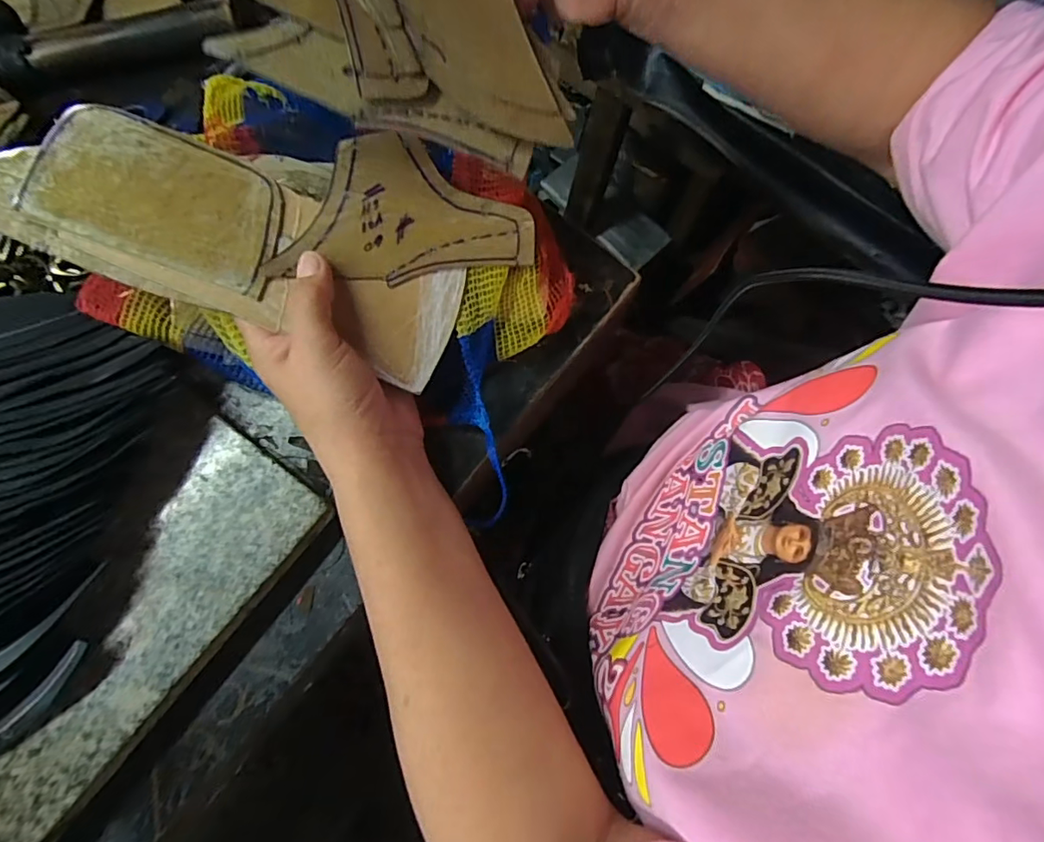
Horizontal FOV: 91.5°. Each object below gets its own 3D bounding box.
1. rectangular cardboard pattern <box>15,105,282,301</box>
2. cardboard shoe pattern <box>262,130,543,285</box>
[{"bbox_3d":[-0.175,-0.109,0.250,0.105,0.004,0.062,20,85,-13],"label":"rectangular cardboard pattern"},{"bbox_3d":[-0.060,-0.114,0.276,0.134,0.004,0.074,1,93,-11],"label":"cardboard shoe pattern"}]

